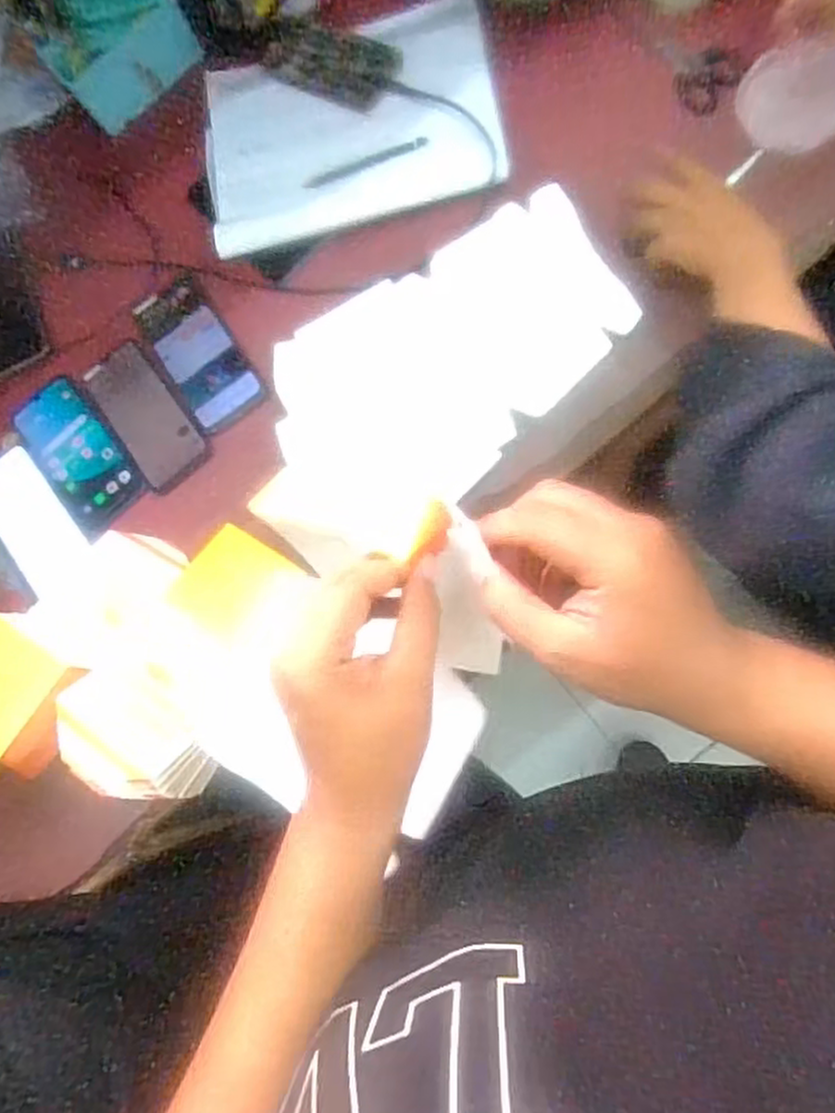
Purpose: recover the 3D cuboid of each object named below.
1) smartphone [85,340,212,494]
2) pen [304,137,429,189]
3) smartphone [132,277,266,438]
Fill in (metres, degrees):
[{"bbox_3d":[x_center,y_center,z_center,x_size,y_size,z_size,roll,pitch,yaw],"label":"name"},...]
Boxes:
[{"bbox_3d":[-0.282,-0.146,0.753,0.073,0.008,0.161,-36,74,4],"label":"smartphone"},{"bbox_3d":[-0.053,-0.401,0.741,0.127,0.012,0.014,-17,77,9],"label":"pen"},{"bbox_3d":[-0.227,-0.210,0.752,0.076,0.010,0.172,-34,74,5],"label":"smartphone"}]

